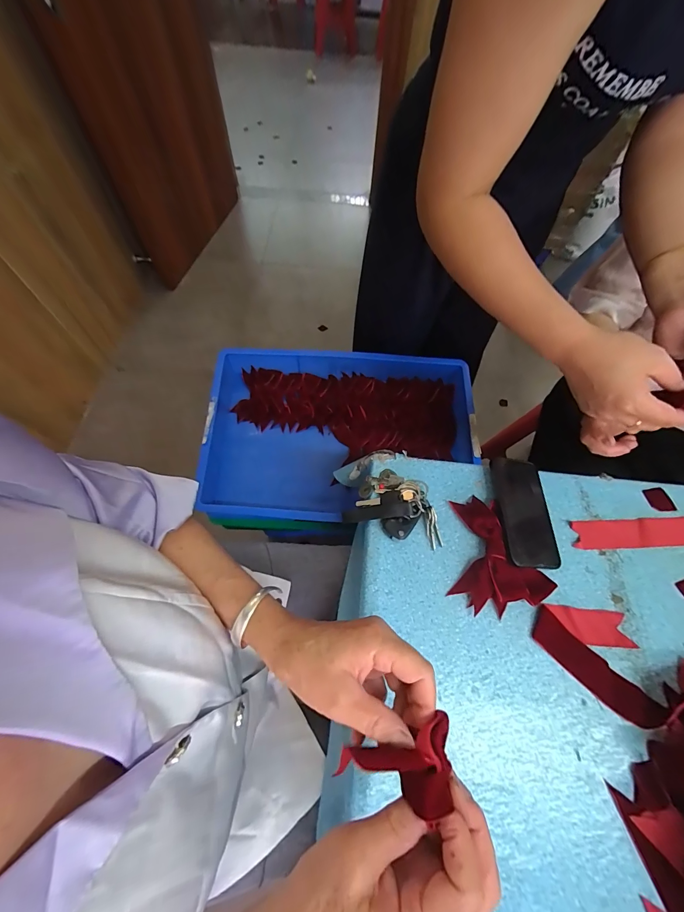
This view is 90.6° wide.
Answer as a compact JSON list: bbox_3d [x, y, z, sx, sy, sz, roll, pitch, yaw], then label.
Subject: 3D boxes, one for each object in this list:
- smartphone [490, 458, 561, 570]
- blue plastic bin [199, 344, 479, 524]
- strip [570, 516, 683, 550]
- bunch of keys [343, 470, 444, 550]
[{"bbox_3d":[0.246,0.073,0.457,0.077,0.009,0.152,9,59,-12],"label":"smartphone"},{"bbox_3d":[-0.001,-0.042,0.722,0.548,0.110,0.363,0,65,-1],"label":"blue plastic bin"},{"bbox_3d":[0.503,0.099,0.459,0.384,0.006,0.039,-2,65,-2],"label":"strip"},{"bbox_3d":[0.076,0.064,0.450,0.123,0.028,0.087,18,66,7],"label":"bunch of keys"}]

